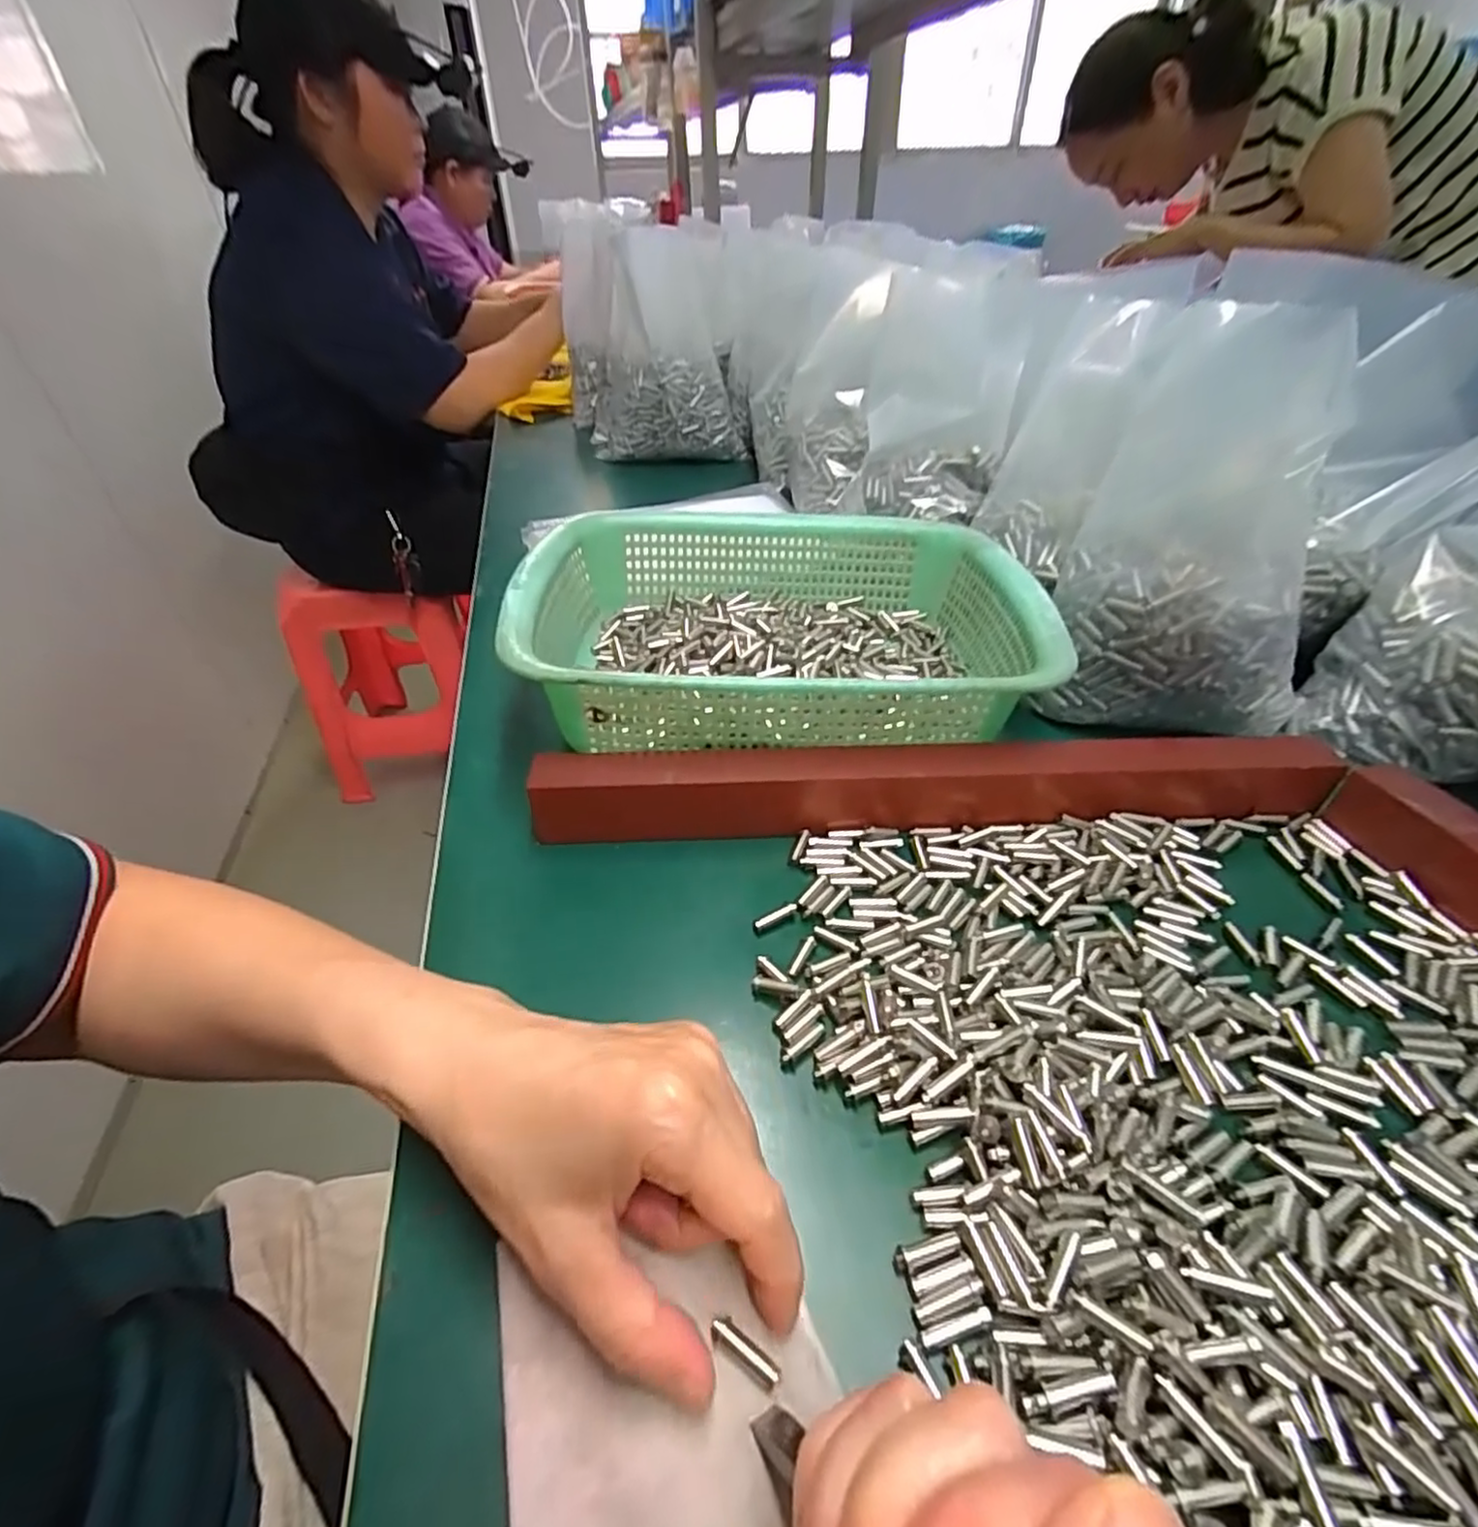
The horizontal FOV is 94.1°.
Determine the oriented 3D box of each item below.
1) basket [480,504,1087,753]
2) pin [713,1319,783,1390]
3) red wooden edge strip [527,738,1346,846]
[{"bbox_3d":[0.025,-0.088,0.421,0.286,0.073,0.222,-1,39,1],"label":"basket"},{"bbox_3d":[0.002,0.160,0.187,0.021,0.004,0.006,23,46,28],"label":"pin"},{"bbox_3d":[0.097,0.010,0.344,0.387,0.042,0.031,-2,39,0],"label":"red wooden edge strip"}]

